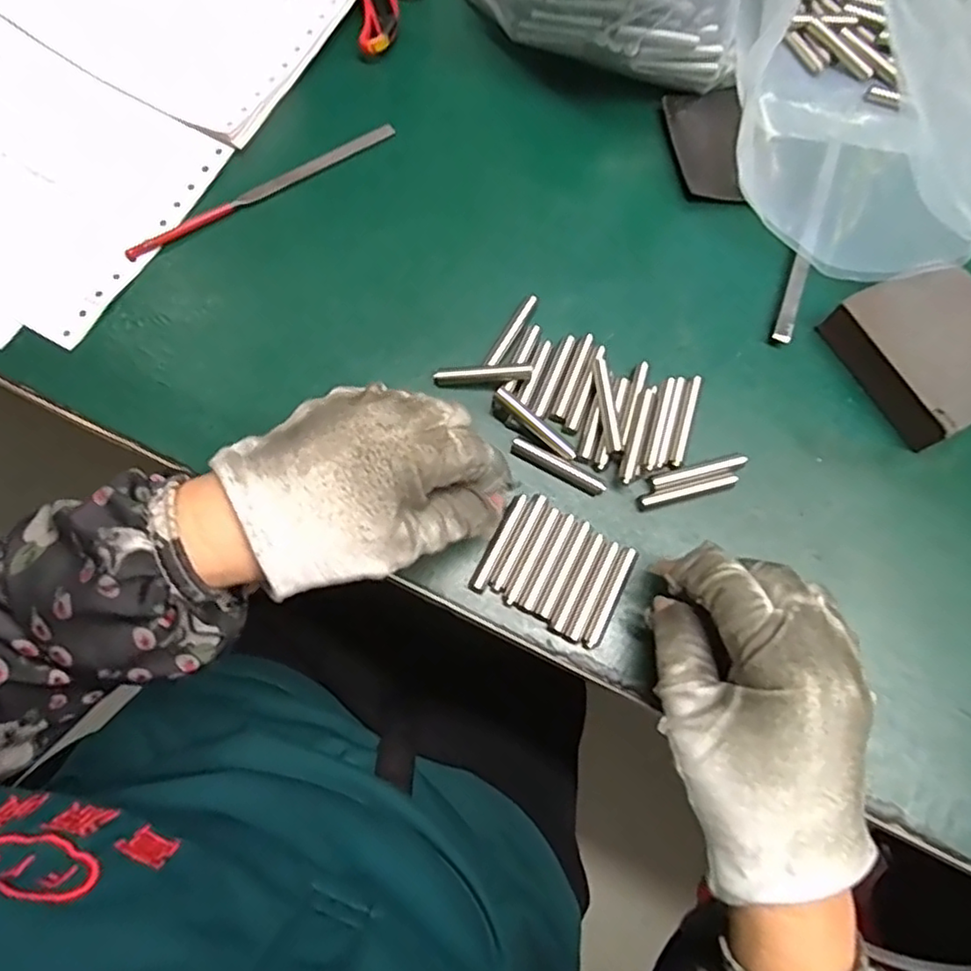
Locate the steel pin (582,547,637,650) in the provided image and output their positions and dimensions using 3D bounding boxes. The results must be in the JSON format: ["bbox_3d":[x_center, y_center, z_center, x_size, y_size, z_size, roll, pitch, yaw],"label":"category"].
[{"bbox_3d":[0.056,0.050,0.288,0.006,0.006,0.049,28,75,3],"label":"steel pin"}]

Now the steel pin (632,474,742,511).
[{"bbox_3d":[0.096,0.002,0.304,0.050,0.006,0.007,-14,76,-8],"label":"steel pin"}]

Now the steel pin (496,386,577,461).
[{"bbox_3d":[0.024,-0.029,0.306,0.048,0.006,0.008,41,81,-5],"label":"steel pin"}]

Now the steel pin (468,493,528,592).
[{"bbox_3d":[0.007,0.026,0.292,0.007,0.005,0.049,27,74,3],"label":"steel pin"}]

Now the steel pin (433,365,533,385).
[{"bbox_3d":[-0.001,-0.054,0.315,0.047,0.008,0.007,-1,75,-5],"label":"steel pin"}]

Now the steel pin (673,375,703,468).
[{"bbox_3d":[0.099,-0.031,0.315,0.007,0.007,0.048,18,74,1],"label":"steel pin"}]

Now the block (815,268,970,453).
[{"bbox_3d":[0.225,-0.069,0.322,0.073,0.021,0.080,-29,79,-11],"label":"block"}]

